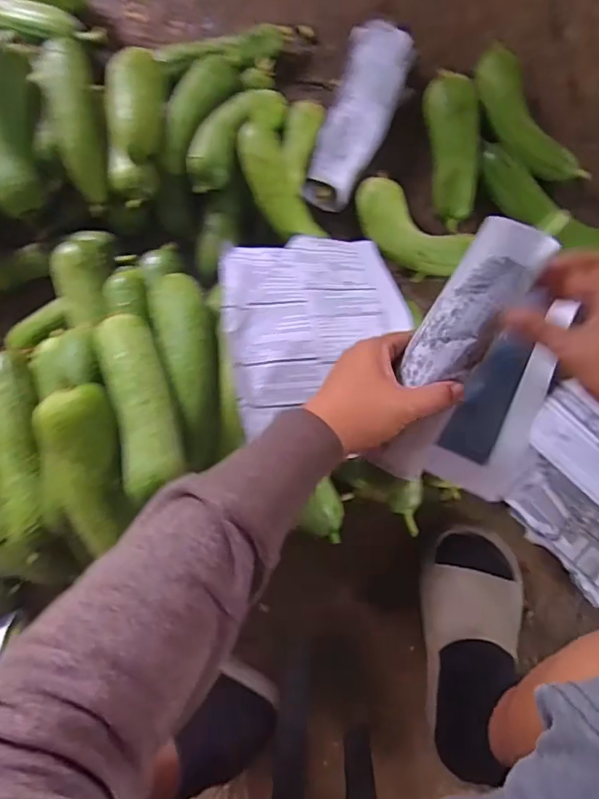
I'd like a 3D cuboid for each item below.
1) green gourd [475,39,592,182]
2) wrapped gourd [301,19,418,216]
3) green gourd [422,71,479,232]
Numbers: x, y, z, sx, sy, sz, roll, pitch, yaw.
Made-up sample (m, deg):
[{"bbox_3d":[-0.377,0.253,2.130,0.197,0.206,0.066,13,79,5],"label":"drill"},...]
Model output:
[{"bbox_3d":[0.264,-0.327,0.610,0.063,0.051,0.184,-35,86,4],"label":"green gourd"},{"bbox_3d":[0.074,-0.341,0.617,0.079,0.060,0.231,17,90,5],"label":"wrapped gourd"},{"bbox_3d":[0.186,-0.301,0.608,0.057,0.048,0.184,-6,88,5],"label":"green gourd"}]

